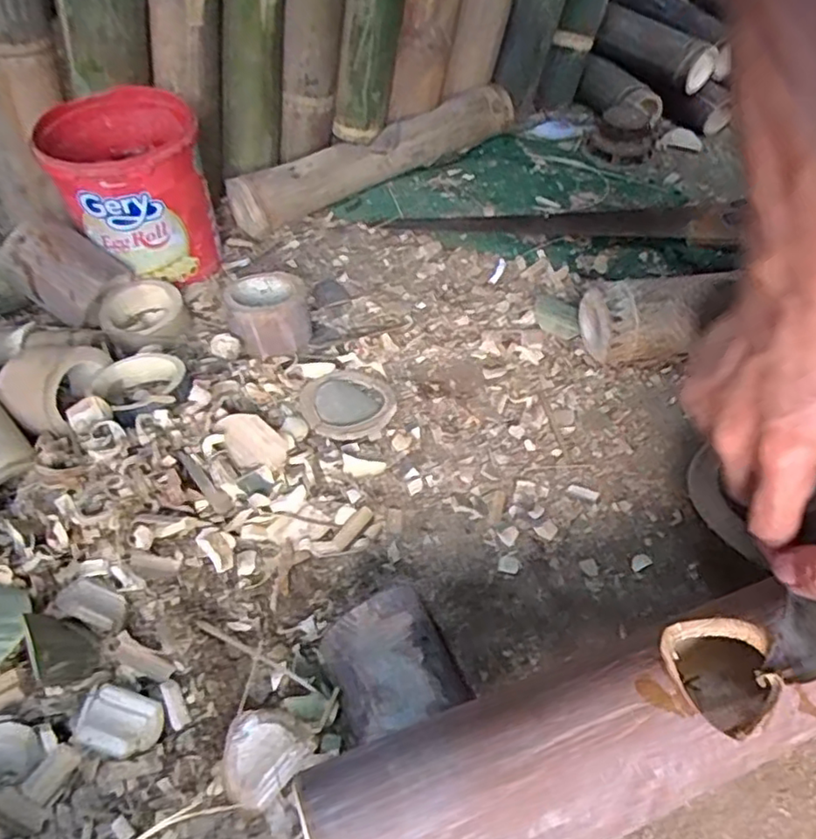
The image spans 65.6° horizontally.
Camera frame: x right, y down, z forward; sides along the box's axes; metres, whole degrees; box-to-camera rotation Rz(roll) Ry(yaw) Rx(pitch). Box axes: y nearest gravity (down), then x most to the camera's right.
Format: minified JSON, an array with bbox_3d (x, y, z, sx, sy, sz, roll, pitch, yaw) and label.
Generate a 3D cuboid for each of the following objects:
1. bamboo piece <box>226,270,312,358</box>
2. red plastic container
[{"bbox_3d":[-0.131,-0.101,0.600,0.073,0.059,0.086,-12,51,-12],"label":"bamboo piece"},{"bbox_3d":[-0.271,-0.222,0.639,0.131,0.158,0.139,-16,52,-15],"label":"red plastic container"}]

